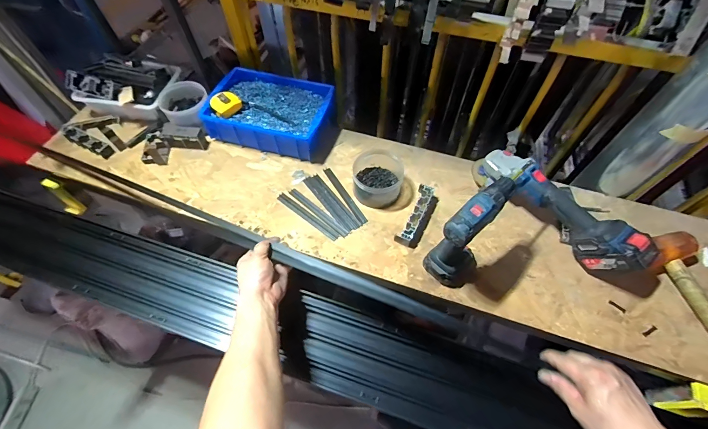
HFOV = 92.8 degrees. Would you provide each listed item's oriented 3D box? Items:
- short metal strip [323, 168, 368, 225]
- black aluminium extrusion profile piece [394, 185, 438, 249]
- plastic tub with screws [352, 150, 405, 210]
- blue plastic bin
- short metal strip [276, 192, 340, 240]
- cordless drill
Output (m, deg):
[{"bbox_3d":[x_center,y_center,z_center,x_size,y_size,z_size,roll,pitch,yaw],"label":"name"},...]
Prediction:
[{"bbox_3d":[-0.022,-0.047,0.804,0.020,0.005,0.178,-27,64,-15],"label":"short metal strip"},{"bbox_3d":[0.146,0.000,0.754,0.050,0.031,0.156,25,63,13],"label":"black aluminium extrusion profile piece"},{"bbox_3d":[0.056,-0.086,0.788,0.117,0.064,0.134,6,60,3],"label":"plastic tub with screws"},{"bbox_3d":[-0.215,-0.273,0.883,0.298,0.088,0.213,14,61,7],"label":"blue plastic bin"},{"bbox_3d":[-0.105,0.005,0.774,0.176,0.008,0.020,35,66,18],"label":"short metal strip"},{"bbox_3d":[0.219,0.044,0.622,0.141,0.215,0.084,-40,68,-21],"label":"cordless drill"}]

